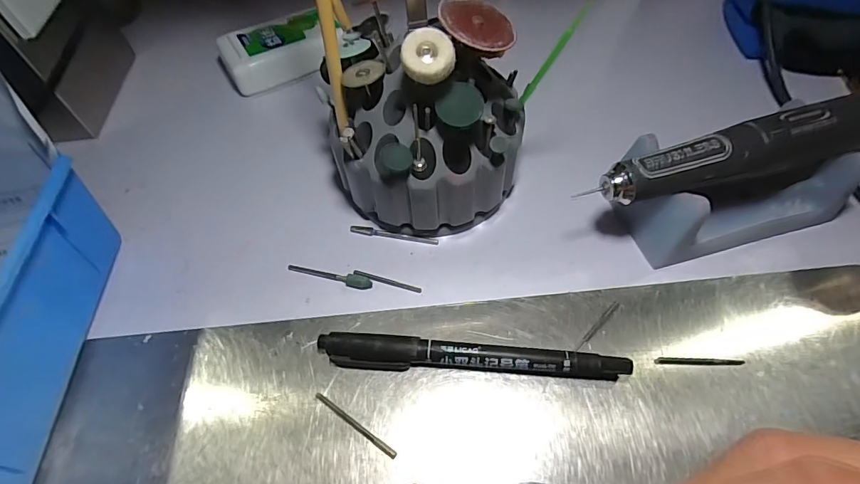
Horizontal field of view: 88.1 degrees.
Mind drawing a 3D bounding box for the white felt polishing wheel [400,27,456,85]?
[{"bbox_3d":[-0.001,-0.076,0.181,0.021,0.007,0.022,1,79,-4],"label":"white felt polishing wheel"}]

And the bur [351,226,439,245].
[{"bbox_3d":[-0.020,-0.004,0.245,0.049,0.004,0.004,6,55,7],"label":"bur"}]

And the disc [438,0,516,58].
[{"bbox_3d":[0.020,-0.091,0.186,0.033,0.004,0.033,9,62,-17],"label":"disc"}]

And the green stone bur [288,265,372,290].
[{"bbox_3d":[-0.052,0.018,0.231,0.046,0.005,0.006,11,57,10],"label":"green stone bur"}]

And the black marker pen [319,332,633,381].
[{"bbox_3d":[0.018,0.052,0.199,0.133,0.013,0.012,2,56,4],"label":"black marker pen"}]

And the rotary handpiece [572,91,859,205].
[{"bbox_3d":[0.170,-0.049,0.212,0.189,0.021,0.021,-15,56,-8],"label":"rotary handpiece"}]

